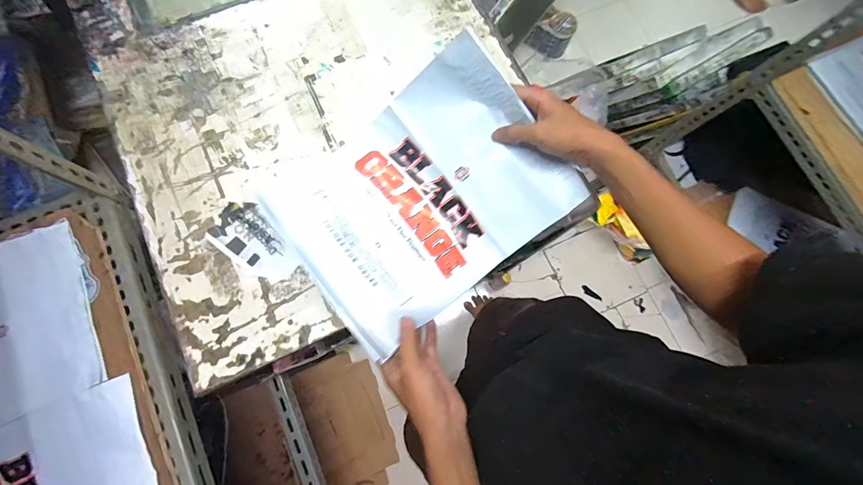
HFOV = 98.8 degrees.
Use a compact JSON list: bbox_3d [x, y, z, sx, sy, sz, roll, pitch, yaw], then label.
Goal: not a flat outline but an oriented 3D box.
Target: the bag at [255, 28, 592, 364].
[{"bbox_3d":[-0.011,-0.054,0.449,0.323,0.128,0.249,-37,81,-9],"label":"bag"}]

